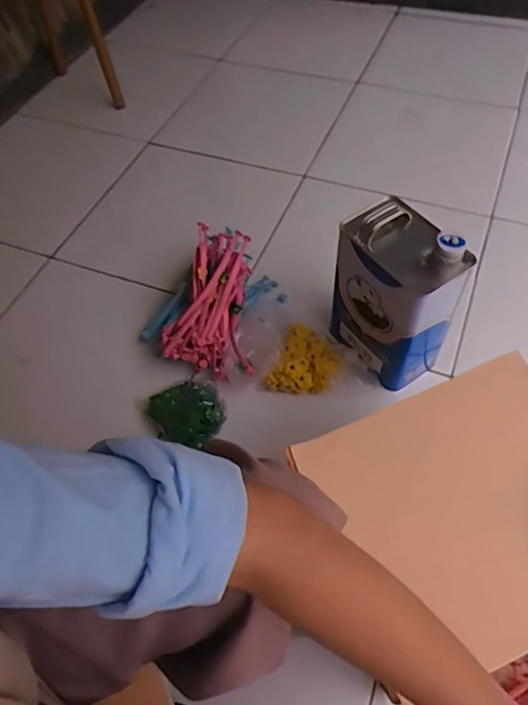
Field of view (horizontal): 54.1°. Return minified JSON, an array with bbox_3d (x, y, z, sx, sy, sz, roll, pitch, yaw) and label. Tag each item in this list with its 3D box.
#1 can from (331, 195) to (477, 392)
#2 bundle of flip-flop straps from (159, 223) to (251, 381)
[{"bbox_3d":[0.191,-0.087,0.768,0.117,0.244,0.164,-26,58,-13],"label":"can"},{"bbox_3d":[-0.090,-0.084,0.863,0.180,0.078,0.237,11,83,11],"label":"bundle of flip-flop straps"}]

